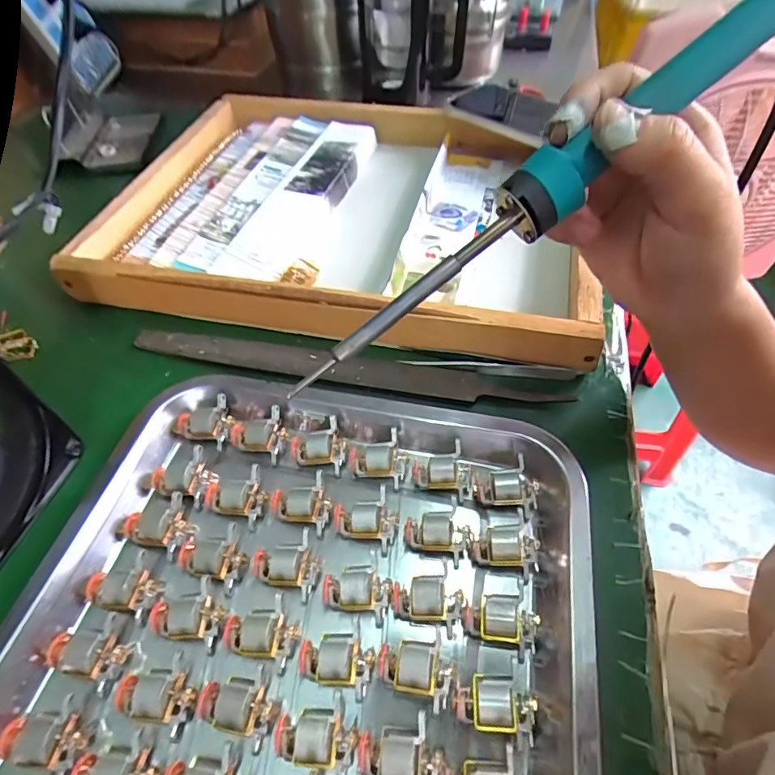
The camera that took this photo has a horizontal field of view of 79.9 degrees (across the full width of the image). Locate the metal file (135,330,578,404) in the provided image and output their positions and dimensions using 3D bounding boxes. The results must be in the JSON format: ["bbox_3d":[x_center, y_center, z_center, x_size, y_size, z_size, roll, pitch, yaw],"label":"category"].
[{"bbox_3d":[-0.035,-0.015,0.317,0.298,0.007,0.024,9,54,8],"label":"metal file"}]

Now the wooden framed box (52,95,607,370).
[{"bbox_3d":[-0.026,-0.178,0.419,0.389,0.039,0.327,10,54,9],"label":"wooden framed box"}]

